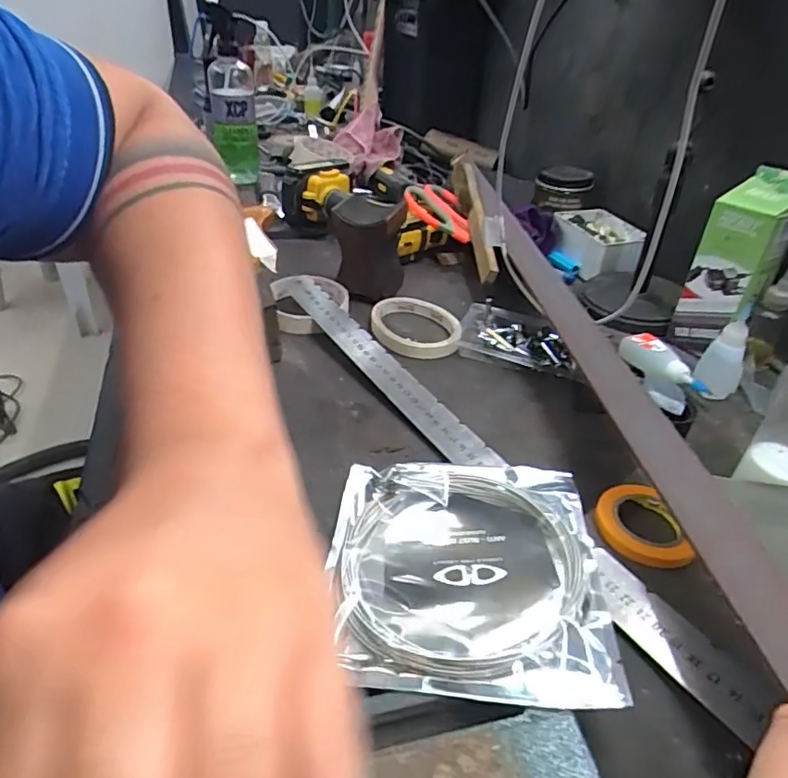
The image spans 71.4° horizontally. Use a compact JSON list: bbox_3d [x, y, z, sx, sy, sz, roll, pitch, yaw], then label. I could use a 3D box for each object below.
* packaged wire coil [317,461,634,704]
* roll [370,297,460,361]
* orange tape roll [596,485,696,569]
[{"bbox_3d":[0.037,0.095,0.305,0.145,0.024,0.150,7,36,3],"label":"packaged wire coil"},{"bbox_3d":[0.020,-0.060,0.527,0.082,0.014,0.087,2,36,-3],"label":"roll"},{"bbox_3d":[0.153,0.084,0.343,0.050,0.011,0.056,6,36,3],"label":"orange tape roll"}]

